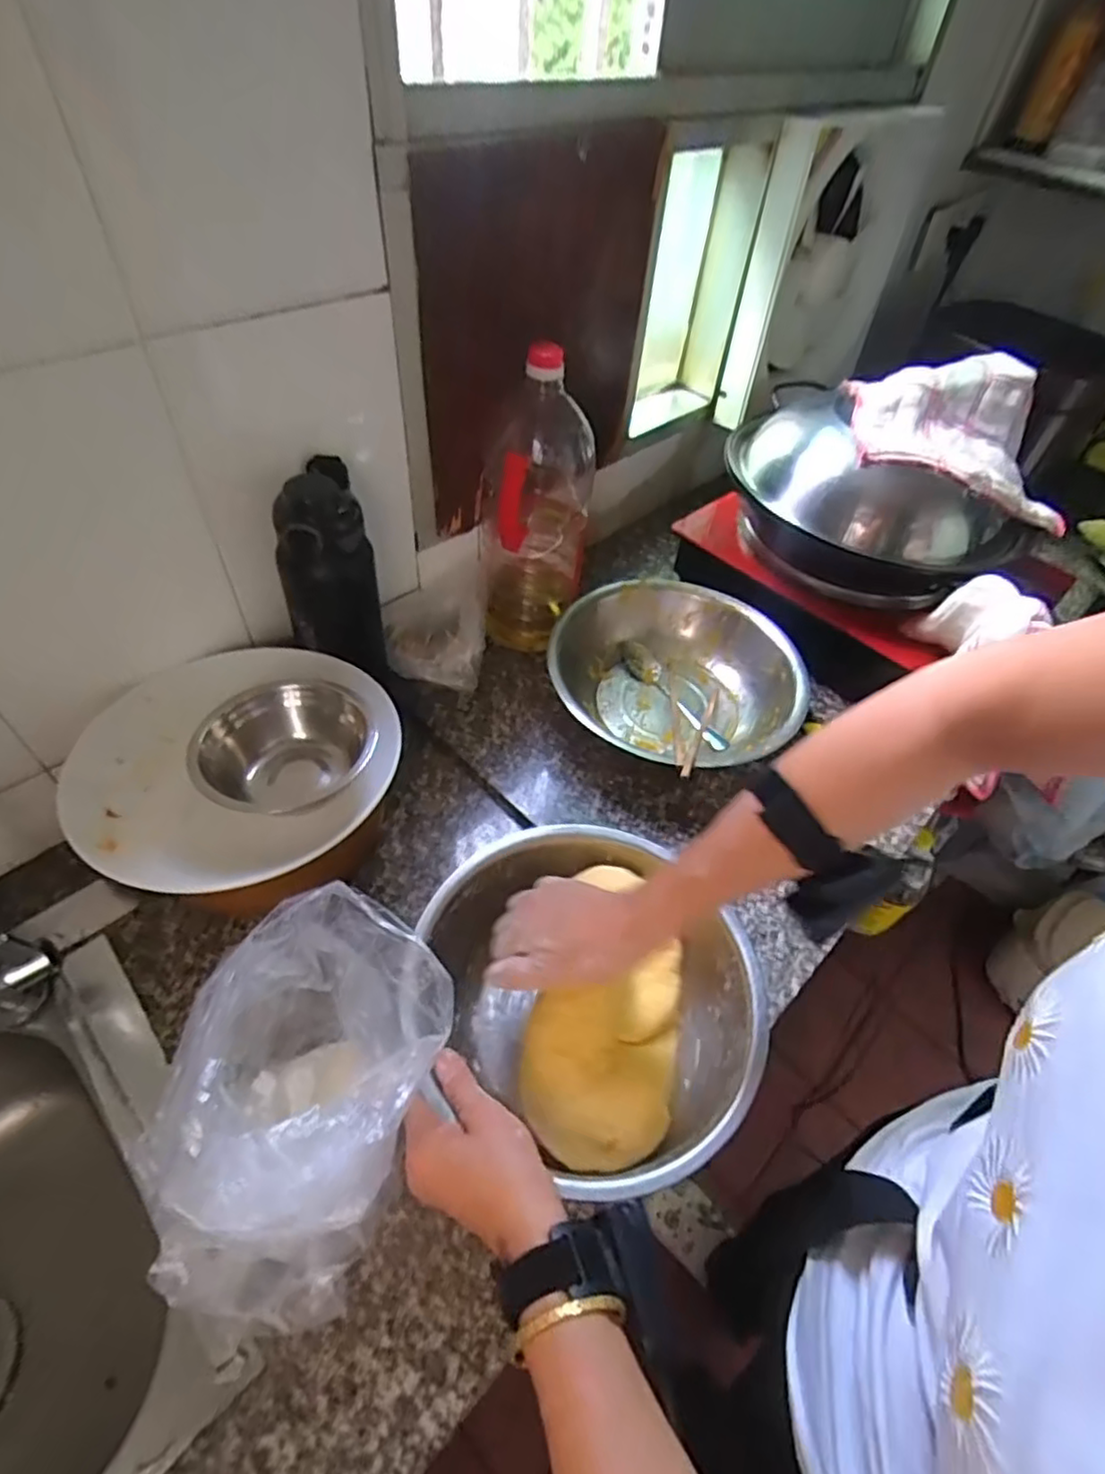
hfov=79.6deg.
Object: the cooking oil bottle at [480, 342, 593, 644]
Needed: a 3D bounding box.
[{"bbox_3d":[-0.017,-0.259,0.733,0.111,0.312,0.128,5,50,-2],"label":"cooking oil bottle"}]

